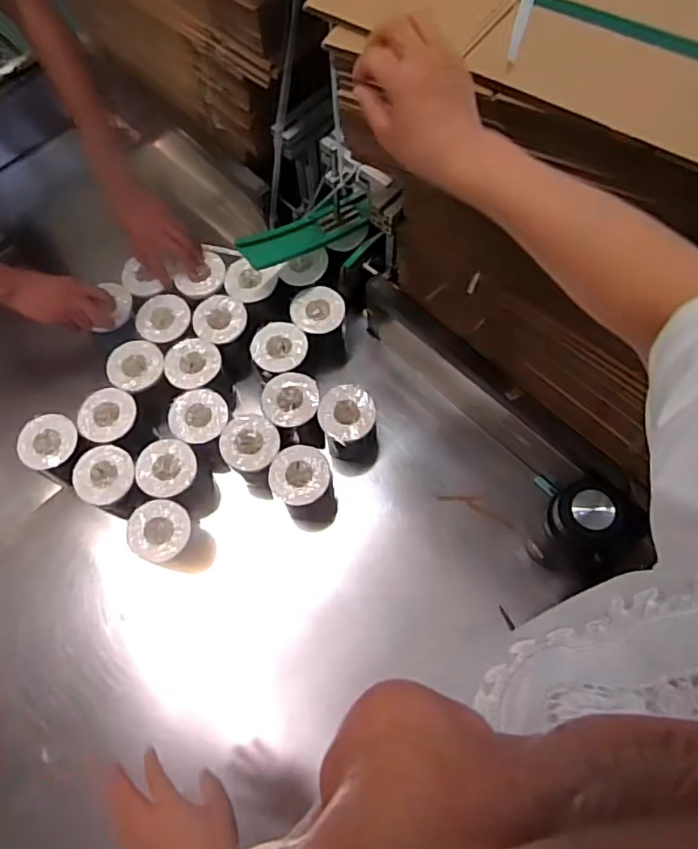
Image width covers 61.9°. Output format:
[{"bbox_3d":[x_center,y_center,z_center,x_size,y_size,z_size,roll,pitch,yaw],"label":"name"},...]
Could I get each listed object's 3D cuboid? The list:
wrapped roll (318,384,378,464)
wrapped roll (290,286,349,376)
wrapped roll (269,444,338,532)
[{"bbox_3d":[0.002,0.008,1.009,0.094,0.162,0.089,0,68,1],"label":"wrapped roll"},{"bbox_3d":[-0.051,-0.172,1.089,0.092,0.172,0.096,0,68,1],"label":"wrapped roll"},{"bbox_3d":[-0.071,0.113,0.981,0.094,0.164,0.111,-39,73,-14],"label":"wrapped roll"}]

